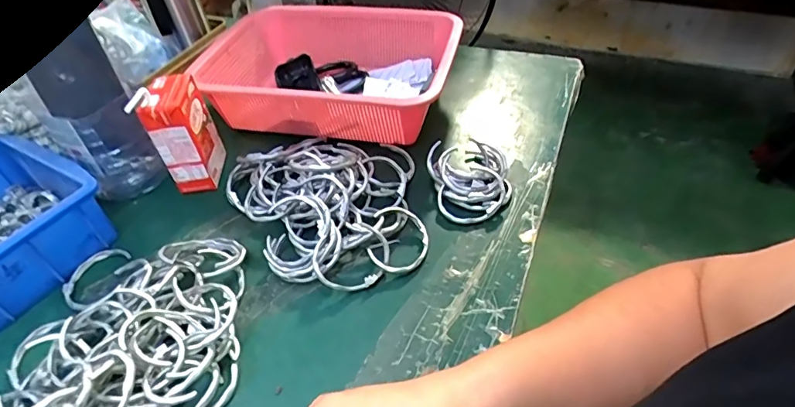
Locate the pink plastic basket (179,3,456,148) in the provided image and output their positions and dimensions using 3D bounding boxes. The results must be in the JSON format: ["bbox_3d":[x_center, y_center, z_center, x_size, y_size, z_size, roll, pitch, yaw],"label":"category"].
[{"bbox_3d":[-0.082,-0.161,0.598,0.306,0.087,0.205,6,45,12],"label":"pink plastic basket"}]

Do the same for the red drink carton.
[{"bbox_3d":[-0.225,-0.072,0.505,0.043,0.116,0.071,-5,44,0],"label":"red drink carton"}]

